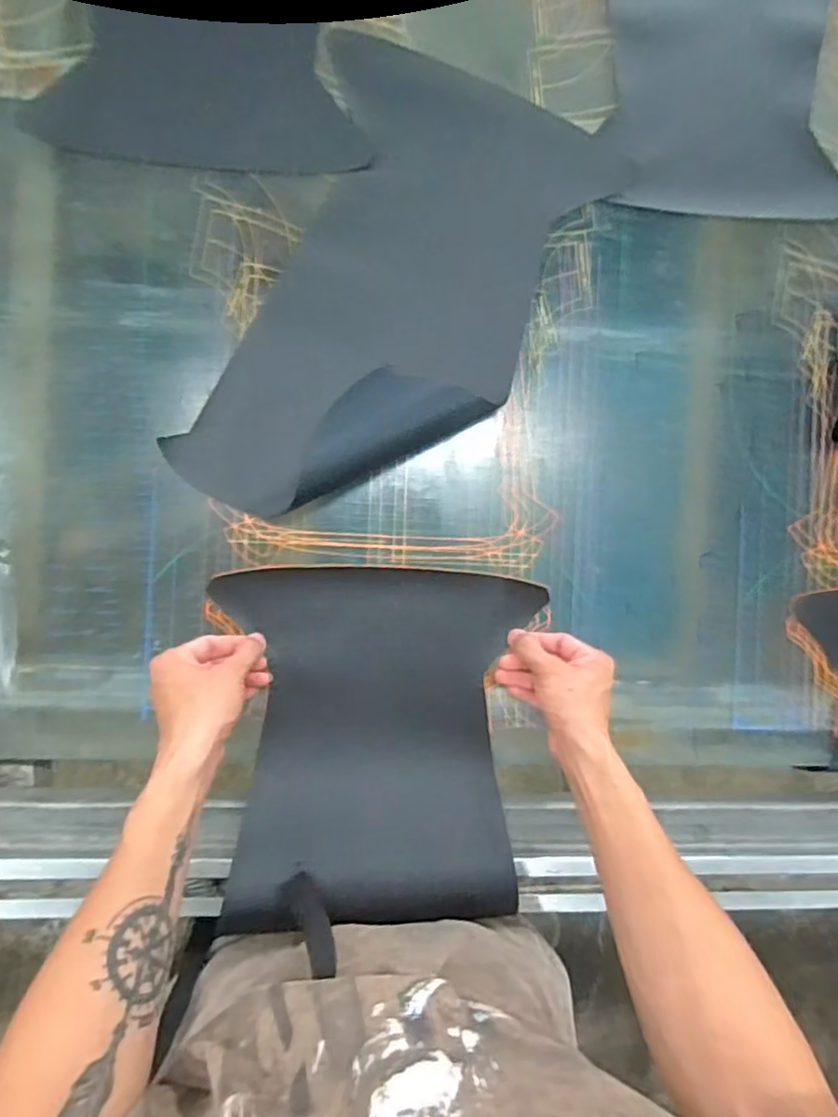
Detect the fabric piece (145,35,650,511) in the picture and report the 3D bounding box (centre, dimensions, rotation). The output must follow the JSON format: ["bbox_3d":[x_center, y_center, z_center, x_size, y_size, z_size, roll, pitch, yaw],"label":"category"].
[{"bbox_3d":[-0.012,-0.240,0.584,0.289,0.046,0.464,22,88,-6],"label":"fabric piece"}]

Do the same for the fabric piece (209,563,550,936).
[{"bbox_3d":[-0.035,0.163,0.573,0.282,0.072,0.306,-1,90,-7],"label":"fabric piece"}]

